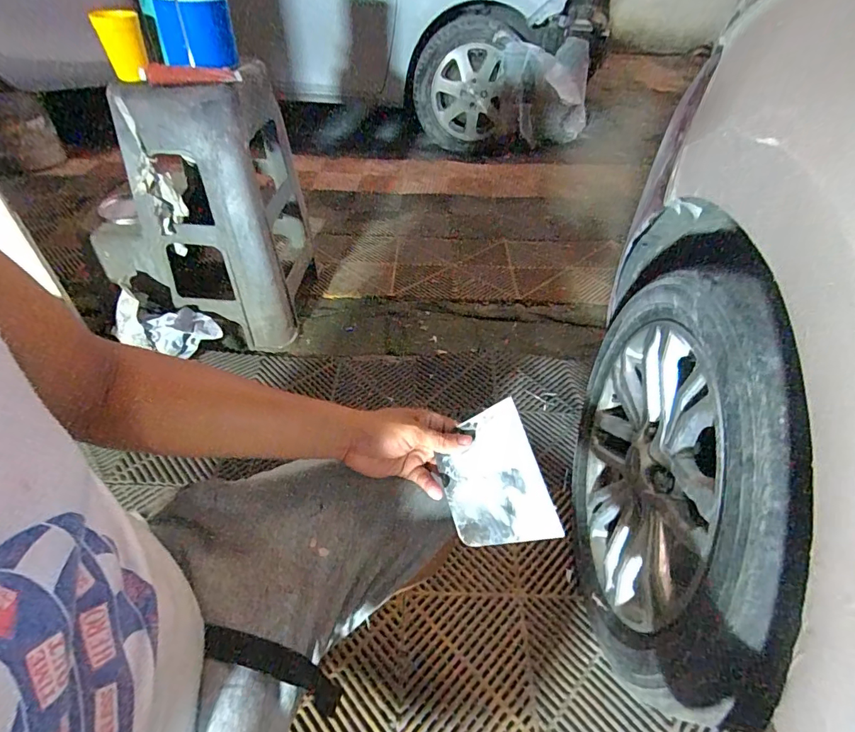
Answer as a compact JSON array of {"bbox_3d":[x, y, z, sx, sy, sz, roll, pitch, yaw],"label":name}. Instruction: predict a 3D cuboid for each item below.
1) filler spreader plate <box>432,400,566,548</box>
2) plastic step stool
[{"bbox_3d":[0.066,0.116,0.471,0.098,0.005,0.135,-20,69,3],"label":"filler spreader plate"},{"bbox_3d":[-0.551,-0.392,1.166,0.403,0.600,0.417,2,43,0],"label":"plastic step stool"}]

